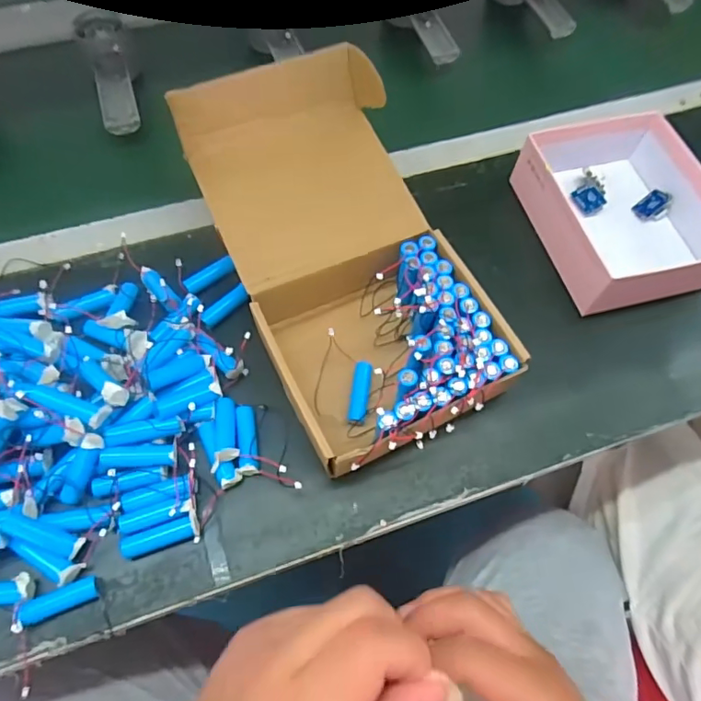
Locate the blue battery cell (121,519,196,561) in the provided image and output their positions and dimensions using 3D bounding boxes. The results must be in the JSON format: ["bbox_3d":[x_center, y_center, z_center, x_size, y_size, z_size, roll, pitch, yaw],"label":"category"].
[{"bbox_3d":[-0.131,0.128,0.363,0.049,0.014,0.015,-12,62,-8],"label":"blue battery cell"}]

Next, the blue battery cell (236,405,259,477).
[{"bbox_3d":[-0.076,0.066,0.398,0.013,0.013,0.054,-8,62,-5],"label":"blue battery cell"}]

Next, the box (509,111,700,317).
[{"bbox_3d":[0.249,-0.123,0.485,0.142,0.063,0.167,-13,62,-8],"label":"box"}]

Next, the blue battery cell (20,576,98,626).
[{"bbox_3d":[-0.185,0.160,0.342,0.044,0.015,0.015,-20,64,-12],"label":"blue battery cell"}]

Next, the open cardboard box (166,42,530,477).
[{"bbox_3d":[-0.007,-0.077,0.425,0.166,0.117,0.312,-24,64,-13],"label":"open cardboard box"}]

